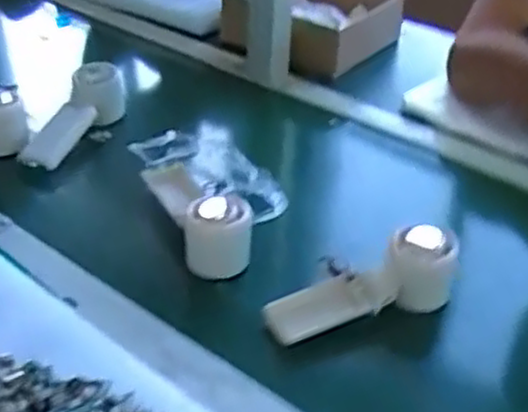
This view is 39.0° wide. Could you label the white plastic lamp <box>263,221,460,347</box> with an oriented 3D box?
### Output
[{"bbox_3d":[0.083,0.070,0.627,0.166,0.051,0.053,-22,39,-3],"label":"white plastic lamp"}]

